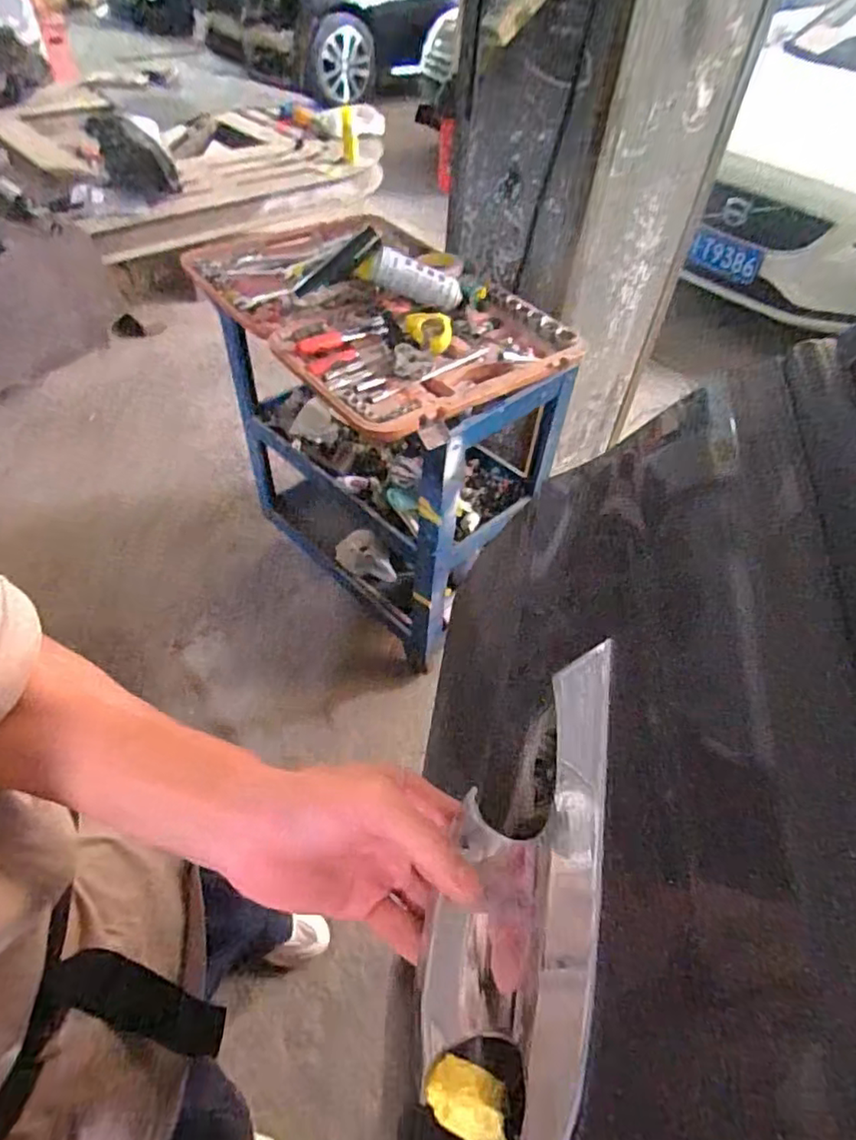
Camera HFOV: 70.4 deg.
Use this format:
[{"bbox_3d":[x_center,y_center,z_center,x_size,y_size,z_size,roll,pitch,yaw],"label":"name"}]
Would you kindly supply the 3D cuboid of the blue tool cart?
[{"bbox_3d":[-0.127,-0.281,1.424,0.477,0.813,0.747,-30,58,-27],"label":"blue tool cart"}]

